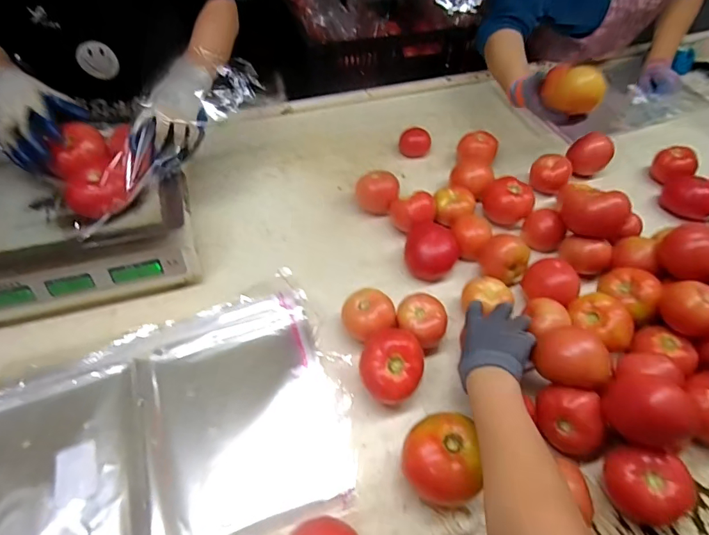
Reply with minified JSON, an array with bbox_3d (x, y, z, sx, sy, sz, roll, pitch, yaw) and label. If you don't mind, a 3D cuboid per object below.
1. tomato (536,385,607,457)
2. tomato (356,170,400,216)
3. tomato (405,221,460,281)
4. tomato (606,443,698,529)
[{"bbox_3d":[0.272,0.187,0.532,0.074,0.062,0.080,0,51,0],"label":"tomato"},{"bbox_3d":[0.041,-0.133,0.790,0.078,0.065,0.063,10,53,6],"label":"tomato"},{"bbox_3d":[0.126,-0.026,0.707,0.084,0.059,0.077,1,52,-1],"label":"tomato"},{"bbox_3d":[0.337,0.251,0.497,0.072,0.070,0.082,-20,56,-16],"label":"tomato"}]

